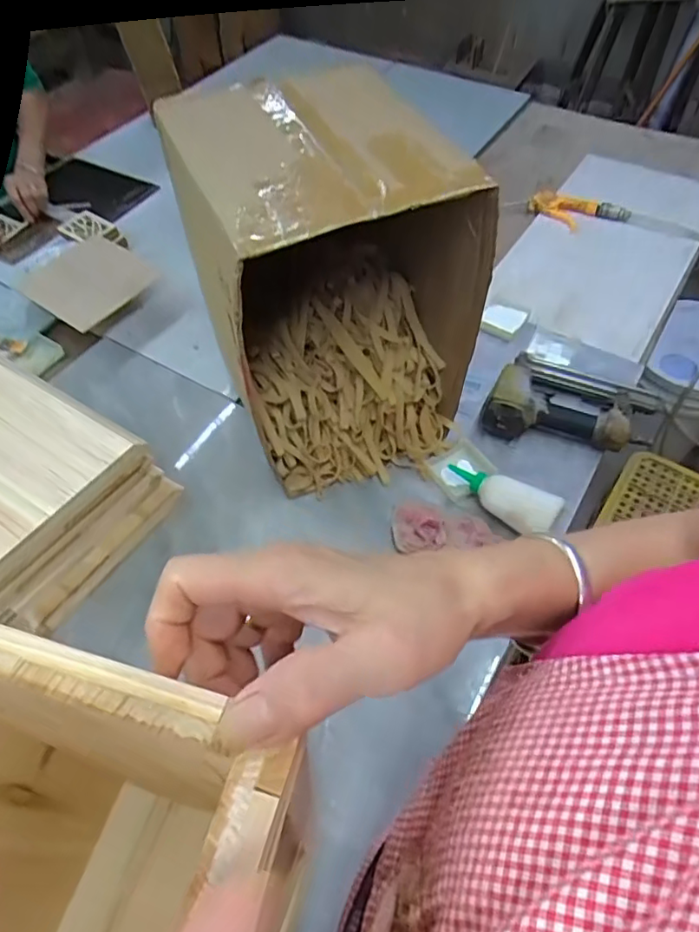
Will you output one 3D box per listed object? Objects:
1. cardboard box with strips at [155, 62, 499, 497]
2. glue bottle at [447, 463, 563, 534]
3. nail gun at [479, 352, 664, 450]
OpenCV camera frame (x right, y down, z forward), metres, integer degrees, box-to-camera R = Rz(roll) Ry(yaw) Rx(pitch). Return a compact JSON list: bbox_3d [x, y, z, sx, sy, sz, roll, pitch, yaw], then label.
[{"bbox_3d":[-0.015,-0.186,0.694,0.278,0.401,0.329,-21,58,-13],"label":"cardboard box with strips"},{"bbox_3d":[0.194,0.041,0.741,0.151,0.046,0.054,26,60,17],"label":"glue bottle"},{"bbox_3d":[0.324,-0.104,0.821,0.233,0.069,0.156,14,57,10],"label":"nail gun"}]

